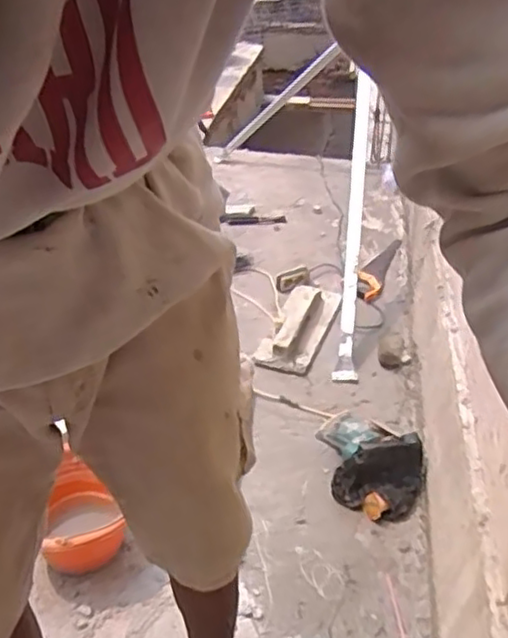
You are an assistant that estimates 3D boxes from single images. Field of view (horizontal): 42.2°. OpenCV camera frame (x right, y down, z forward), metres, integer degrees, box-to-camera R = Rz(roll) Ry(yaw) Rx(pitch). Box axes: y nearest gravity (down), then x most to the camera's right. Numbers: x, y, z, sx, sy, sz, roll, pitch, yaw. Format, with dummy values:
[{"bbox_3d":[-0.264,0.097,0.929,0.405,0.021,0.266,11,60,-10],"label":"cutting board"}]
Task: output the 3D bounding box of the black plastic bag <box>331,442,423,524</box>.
[{"bbox_3d":[0.272,0.354,1.394,0.202,0.138,0.103,-3,36,-5],"label":"black plastic bag"}]

